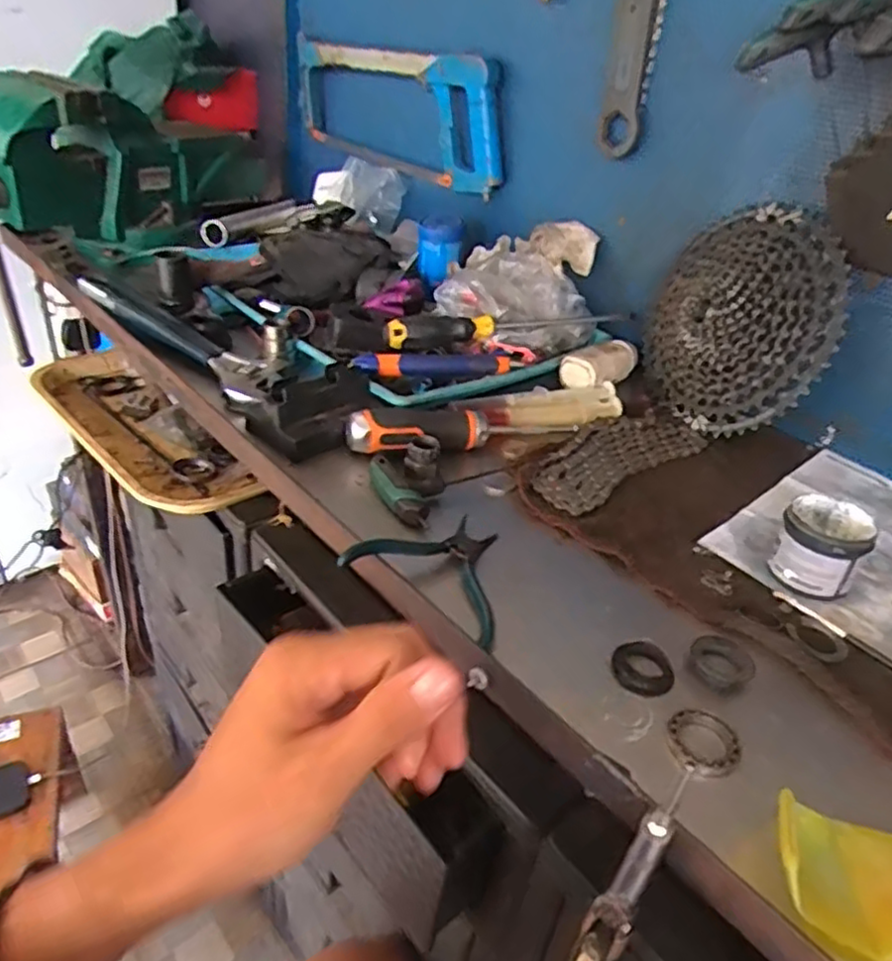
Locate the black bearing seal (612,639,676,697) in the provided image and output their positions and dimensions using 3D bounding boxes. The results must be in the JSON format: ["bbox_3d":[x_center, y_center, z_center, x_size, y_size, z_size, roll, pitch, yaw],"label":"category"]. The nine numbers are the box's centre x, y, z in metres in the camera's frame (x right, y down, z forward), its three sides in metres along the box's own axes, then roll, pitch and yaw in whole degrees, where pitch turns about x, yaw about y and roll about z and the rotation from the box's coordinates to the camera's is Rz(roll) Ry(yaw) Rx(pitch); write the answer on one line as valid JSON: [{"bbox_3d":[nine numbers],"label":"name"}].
[{"bbox_3d":[0.112,0.107,0.394,0.033,0.008,0.035,5,33,-3],"label":"black bearing seal"}]

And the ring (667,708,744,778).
[{"bbox_3d":[0.132,0.132,0.354,0.034,0.006,0.035,5,33,-3],"label":"ring"}]

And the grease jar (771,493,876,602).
[{"bbox_3d":[0.252,0.043,0.464,0.051,0.046,0.056,5,33,-3],"label":"grease jar"}]

